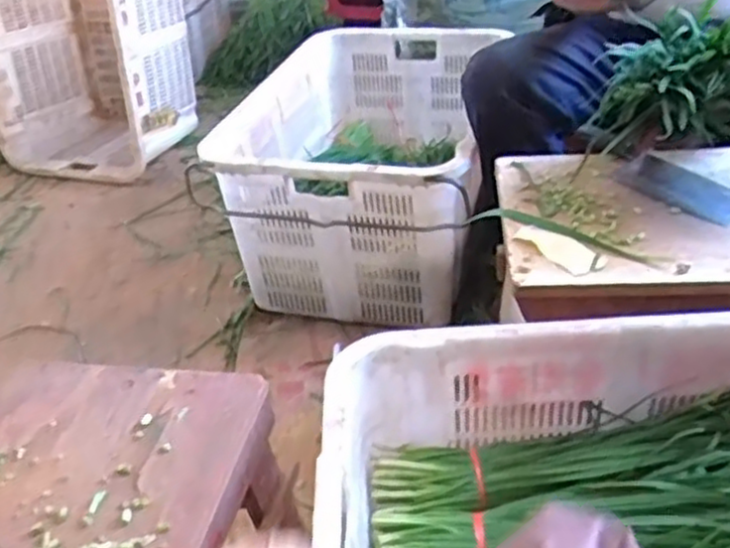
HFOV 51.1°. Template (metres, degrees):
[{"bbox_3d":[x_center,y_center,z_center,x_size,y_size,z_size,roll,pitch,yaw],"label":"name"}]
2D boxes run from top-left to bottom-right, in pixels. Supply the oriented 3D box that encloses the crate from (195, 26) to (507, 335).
[{"bbox_3d":[0.009,-0.222,1.569,0.471,0.344,0.669,2,36,13],"label":"crate"}]

